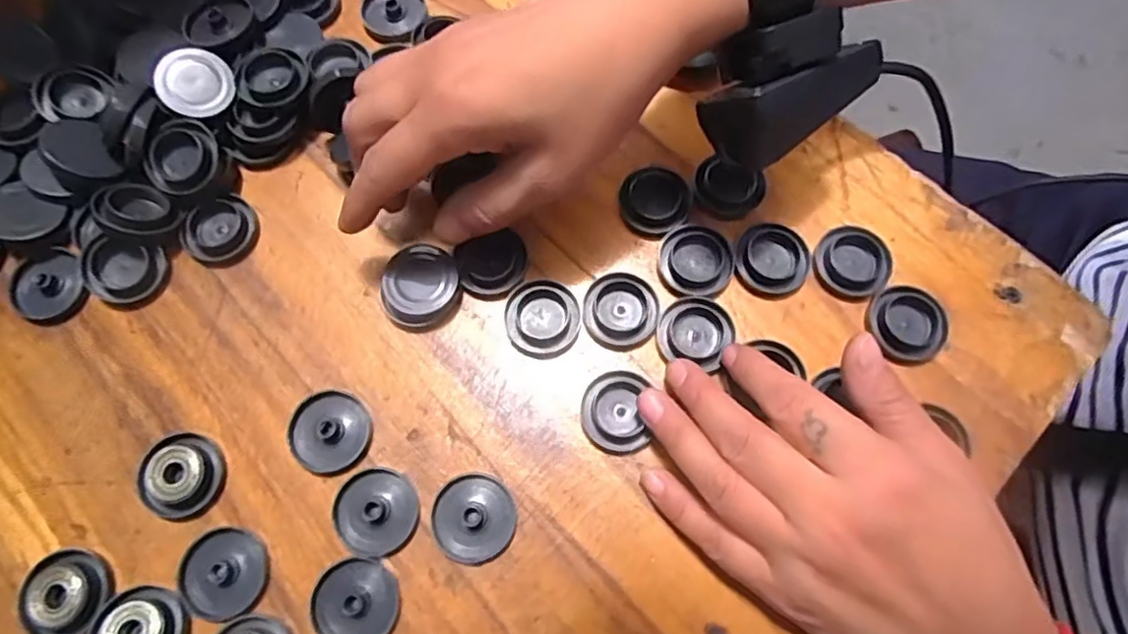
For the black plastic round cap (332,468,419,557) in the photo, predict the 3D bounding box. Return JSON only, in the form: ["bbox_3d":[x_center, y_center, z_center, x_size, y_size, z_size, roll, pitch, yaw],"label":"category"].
[{"bbox_3d":[-0.075,0.077,0.259,0.032,0.005,0.031,0,73,0],"label":"black plastic round cap"}]

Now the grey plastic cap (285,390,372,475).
[{"bbox_3d":[-0.097,0.047,0.269,0.032,0.007,0.033,0,73,0],"label":"grey plastic cap"}]

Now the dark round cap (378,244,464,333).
[{"bbox_3d":[-0.062,-0.012,0.284,0.034,0.006,0.037,1,86,-8],"label":"dark round cap"}]

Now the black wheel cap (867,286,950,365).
[{"bbox_3d":[0.148,0.003,0.281,0.029,0.008,0.032,-37,76,-11],"label":"black wheel cap"}]

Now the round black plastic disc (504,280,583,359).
[{"bbox_3d":[-0.009,0.001,0.284,0.032,0.007,0.033,0,73,0],"label":"round black plastic disc"}]

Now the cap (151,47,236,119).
[{"bbox_3d":[-0.169,-0.108,0.299,0.037,0.005,0.031,41,77,12],"label":"cap"}]

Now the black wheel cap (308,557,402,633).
[{"bbox_3d":[-0.080,0.109,0.248,0.032,0.004,0.031,0,73,0],"label":"black wheel cap"}]

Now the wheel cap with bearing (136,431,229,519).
[{"bbox_3d":[-0.154,0.063,0.261,0.031,0.011,0.031,0,73,0],"label":"wheel cap with bearing"}]

